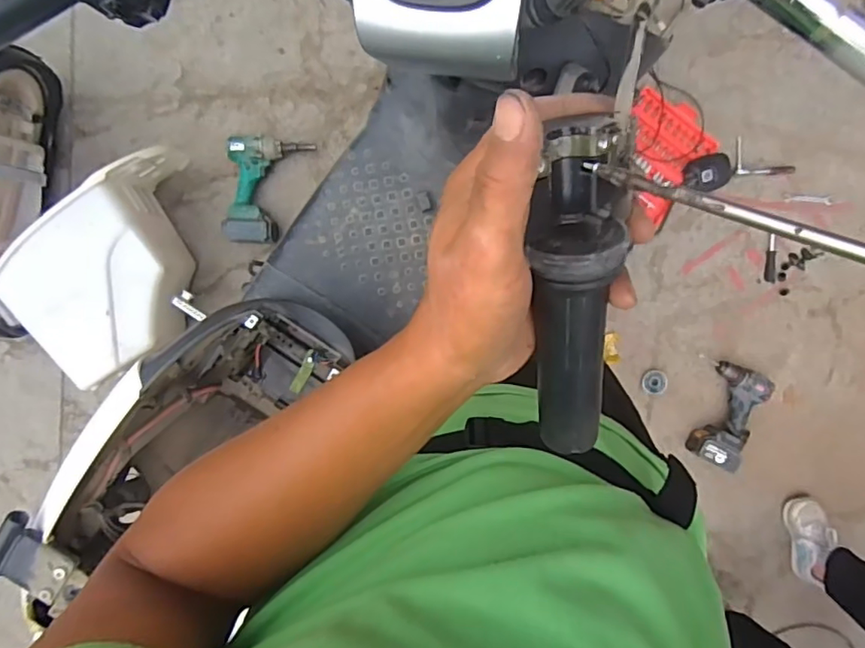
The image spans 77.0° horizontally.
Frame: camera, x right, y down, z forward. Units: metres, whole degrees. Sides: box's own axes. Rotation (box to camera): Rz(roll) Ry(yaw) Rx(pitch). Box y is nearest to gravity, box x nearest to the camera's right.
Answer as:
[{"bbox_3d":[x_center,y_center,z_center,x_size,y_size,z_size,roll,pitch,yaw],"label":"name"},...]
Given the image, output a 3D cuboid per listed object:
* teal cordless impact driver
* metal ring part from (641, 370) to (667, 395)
[{"bbox_3d":[-0.391,-0.314,1.284,0.195,0.077,0.247,3,97,0],"label":"teal cordless impact driver"},{"bbox_3d":[0.551,0.145,1.352,0.060,0.025,0.060,20,96,-2],"label":"metal ring part"}]

